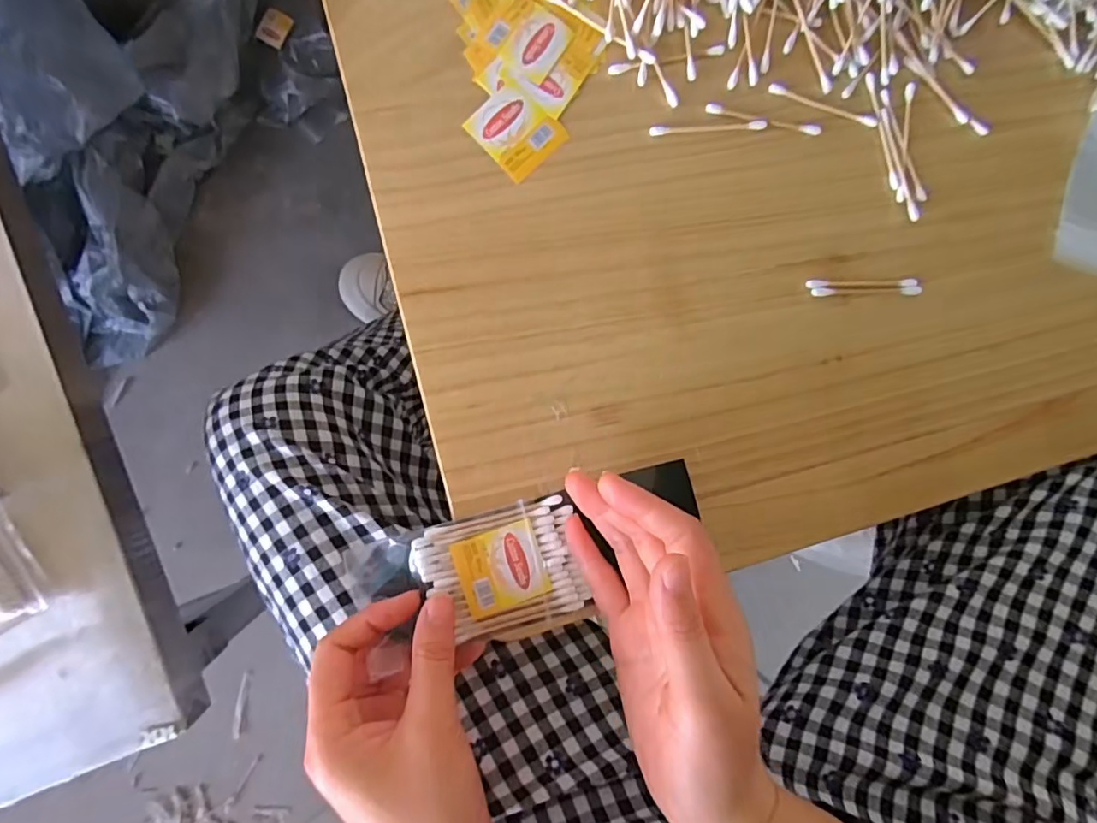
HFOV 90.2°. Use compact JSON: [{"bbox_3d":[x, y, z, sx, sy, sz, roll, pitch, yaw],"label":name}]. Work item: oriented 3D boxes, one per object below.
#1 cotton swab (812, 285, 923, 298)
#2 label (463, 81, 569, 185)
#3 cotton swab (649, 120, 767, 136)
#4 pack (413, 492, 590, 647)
[{"bbox_3d":[0.191,-0.072,0.327,0.073,0.004,0.005,-3,87,-8],"label":"cotton swab"},{"bbox_3d":[-0.017,-0.153,0.295,0.044,0.004,0.041,42,81,-4],"label":"label"},{"bbox_3d":[0.092,-0.163,0.313,0.071,0.004,0.005,-8,87,-8],"label":"cotton swab"},{"bbox_3d":[-0.023,0.084,0.279,0.078,0.010,0.066,-15,88,-8],"label":"pack"}]

